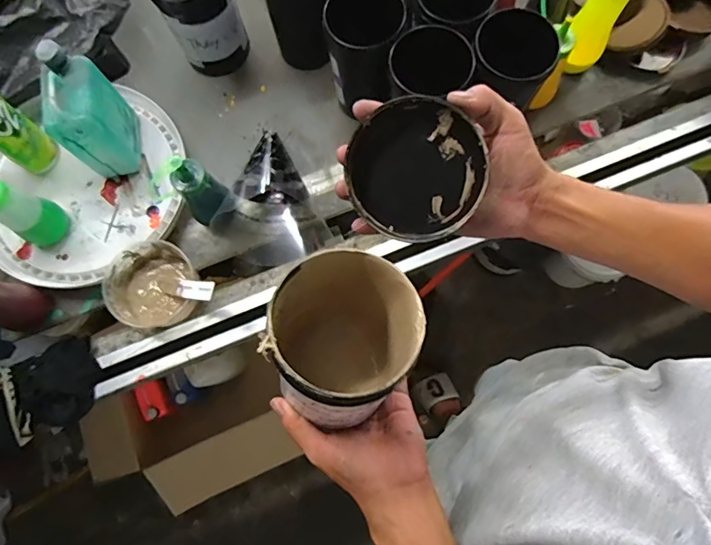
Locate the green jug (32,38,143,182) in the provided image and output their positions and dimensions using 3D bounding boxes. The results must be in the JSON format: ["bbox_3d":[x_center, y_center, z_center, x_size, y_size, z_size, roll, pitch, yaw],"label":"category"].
[{"bbox_3d":[-0.357,-0.210,0.637,0.075,0.153,0.106,-11,77,-1],"label":"green jug"}]

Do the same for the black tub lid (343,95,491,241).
[{"bbox_3d":[0.048,-0.081,0.379,0.104,0.013,0.105,4,114,10],"label":"black tub lid"}]

